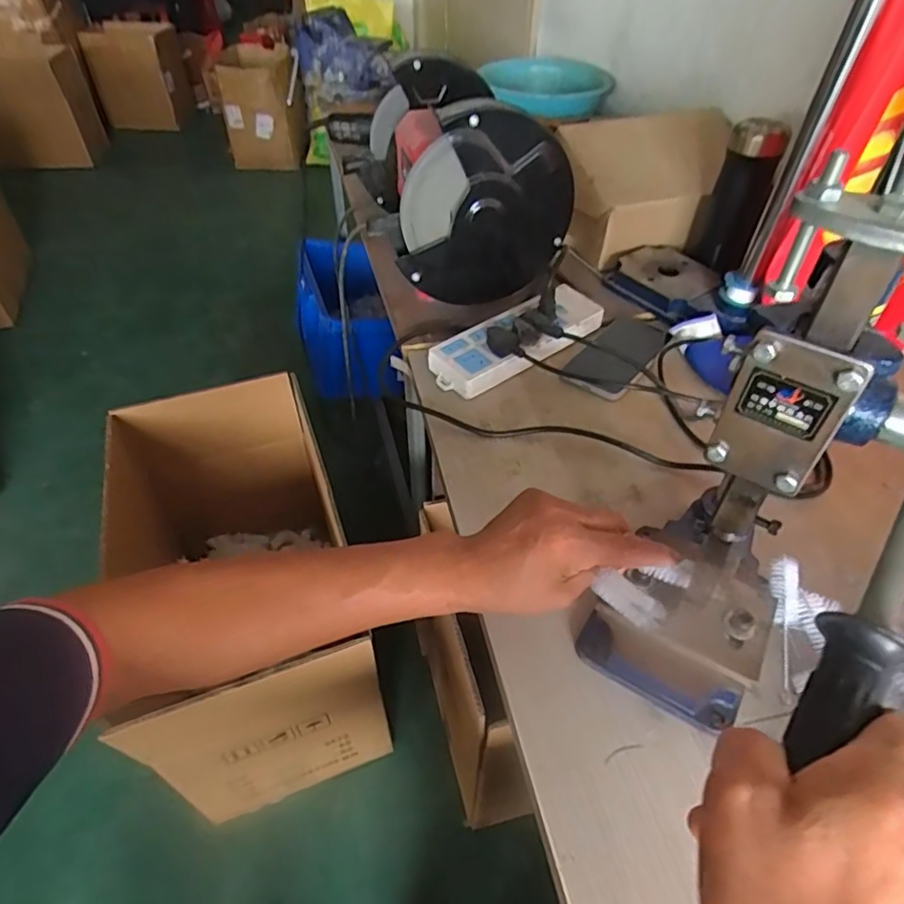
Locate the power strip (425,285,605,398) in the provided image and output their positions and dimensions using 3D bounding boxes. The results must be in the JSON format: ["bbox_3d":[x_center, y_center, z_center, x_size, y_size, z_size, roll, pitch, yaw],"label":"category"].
[{"bbox_3d":[0.082,-0.141,0.720,0.237,0.032,0.083,-32,53,-29],"label":"power strip"}]

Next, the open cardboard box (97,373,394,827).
[{"bbox_3d":[-0.336,0.236,1.009,0.339,0.462,0.583,-14,47,-15],"label":"open cardboard box"}]

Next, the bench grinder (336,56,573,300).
[{"bbox_3d":[-0.014,-0.376,0.792,0.216,0.215,0.327,-15,47,-15],"label":"bench grinder"}]

